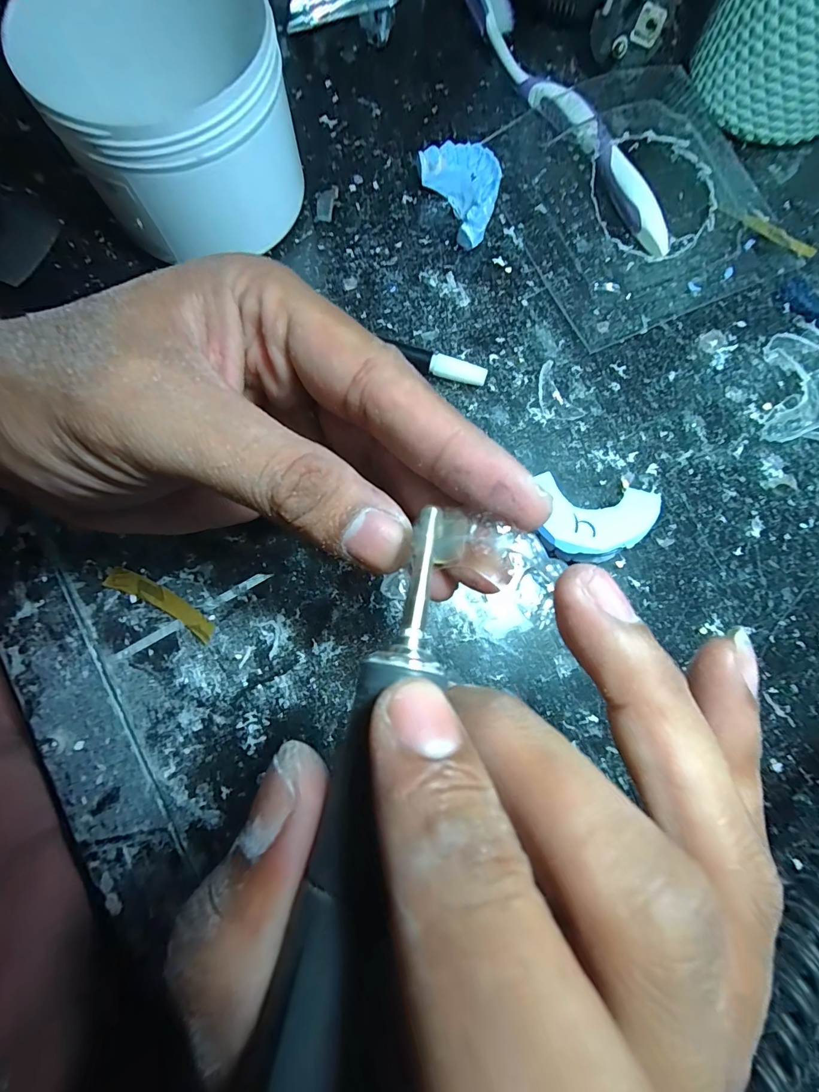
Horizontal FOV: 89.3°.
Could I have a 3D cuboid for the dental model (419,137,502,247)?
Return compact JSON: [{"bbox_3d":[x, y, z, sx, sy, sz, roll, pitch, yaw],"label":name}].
[{"bbox_3d":[0.027,-0.169,0.200,0.031,0.018,0.044,-21,81,-4],"label":"dental model"}]

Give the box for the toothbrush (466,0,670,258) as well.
[{"bbox_3d":[0.079,-0.221,0.210,0.019,0.011,0.179,-29,81,-5],"label":"toothbrush"}]

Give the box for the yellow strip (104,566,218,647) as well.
[{"bbox_3d":[-0.101,0.022,0.168,0.051,0.004,0.010,28,81,4],"label":"yellow strip"}]

